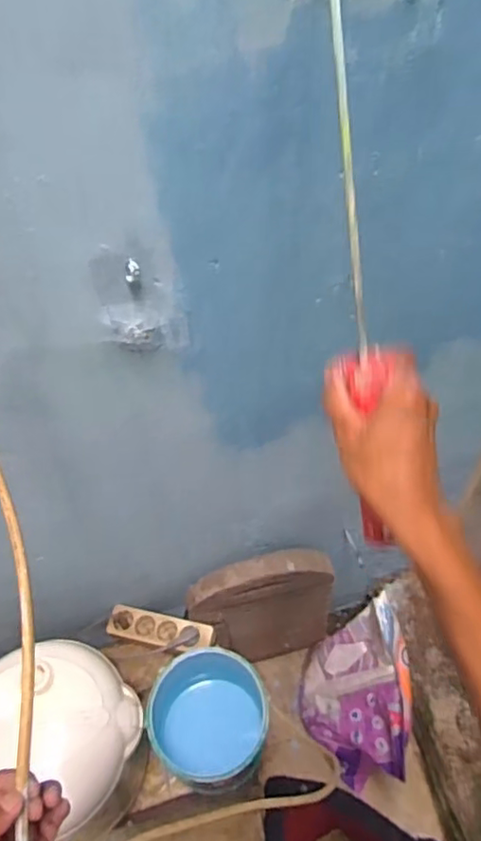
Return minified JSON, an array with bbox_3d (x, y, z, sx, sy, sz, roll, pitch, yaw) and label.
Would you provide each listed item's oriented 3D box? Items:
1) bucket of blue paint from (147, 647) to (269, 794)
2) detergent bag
[{"bbox_3d":[-0.046,0.491,0.966,0.183,0.185,0.180,-4,52,0],"label":"bucket of blue paint"},{"bbox_3d":[0.236,0.588,1.250,0.205,0.322,0.292,1,52,4],"label":"detergent bag"}]

